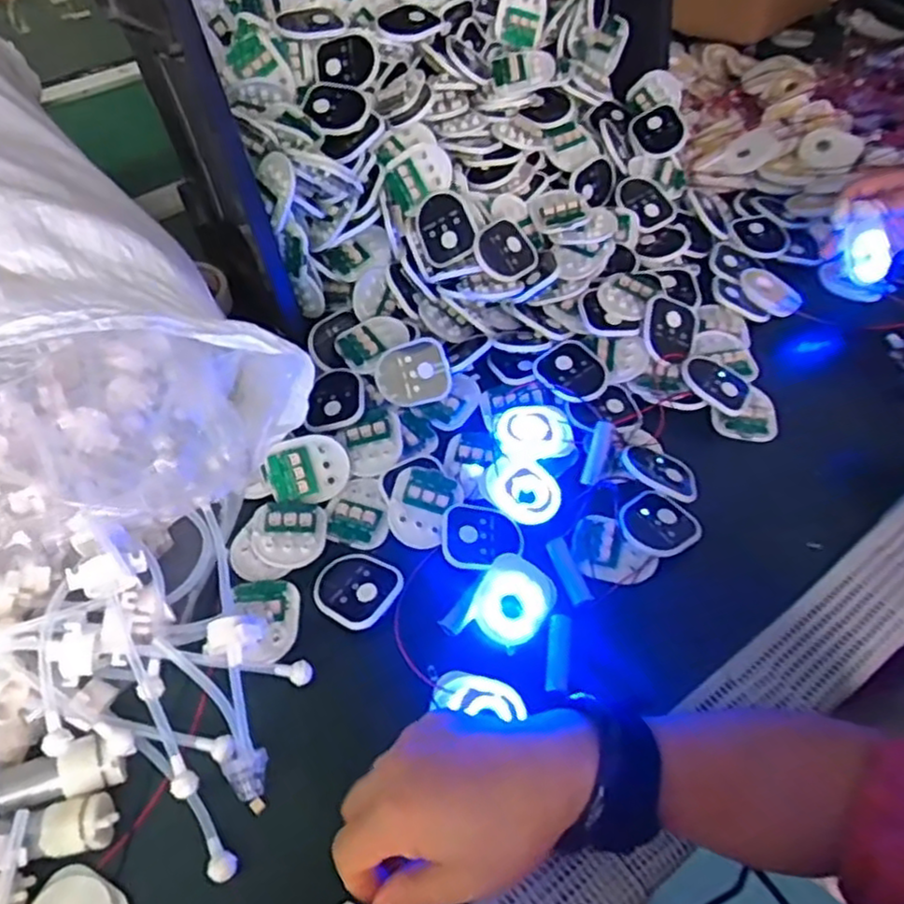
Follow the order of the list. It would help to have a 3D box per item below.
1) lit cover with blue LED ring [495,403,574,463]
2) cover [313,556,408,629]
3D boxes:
[{"bbox_3d":[0.063,-0.016,0.542,0.057,0.018,0.046,-13,52,-9],"label":"lit cover with blue LED ring"},{"bbox_3d":[-0.063,0.090,0.473,0.056,0.009,0.050,26,55,22],"label":"cover"}]

